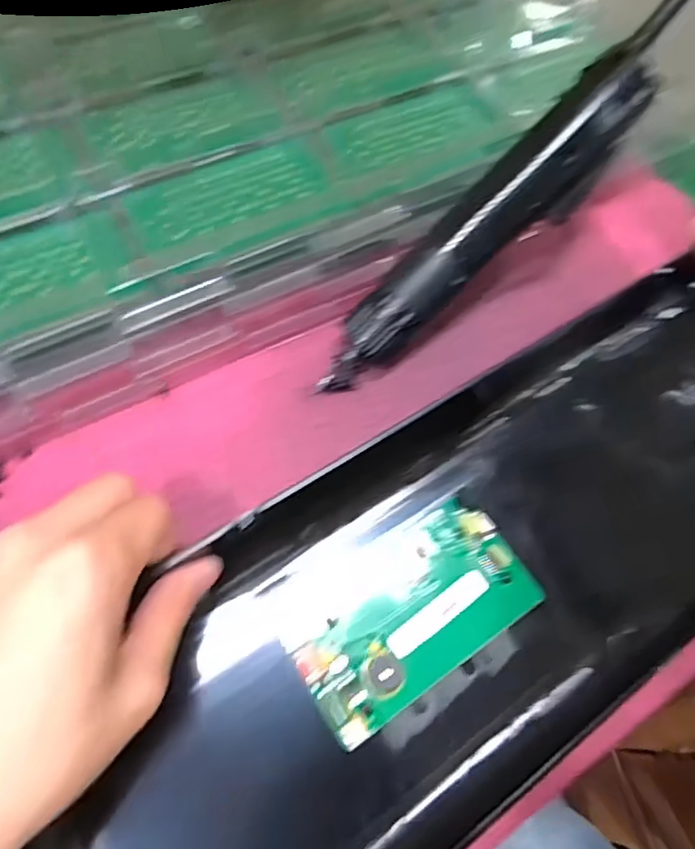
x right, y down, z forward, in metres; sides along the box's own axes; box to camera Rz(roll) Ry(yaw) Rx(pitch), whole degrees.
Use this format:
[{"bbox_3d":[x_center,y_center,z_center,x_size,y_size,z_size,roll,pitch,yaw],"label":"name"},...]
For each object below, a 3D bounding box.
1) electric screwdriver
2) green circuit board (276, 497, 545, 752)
[{"bbox_3d":[0.068,-0.099,0.310,0.214,0.031,0.035,-45,74,7],"label":"electric screwdriver"},{"bbox_3d":[0.028,0.080,0.260,0.105,0.010,0.062,-29,72,-19],"label":"green circuit board"}]

